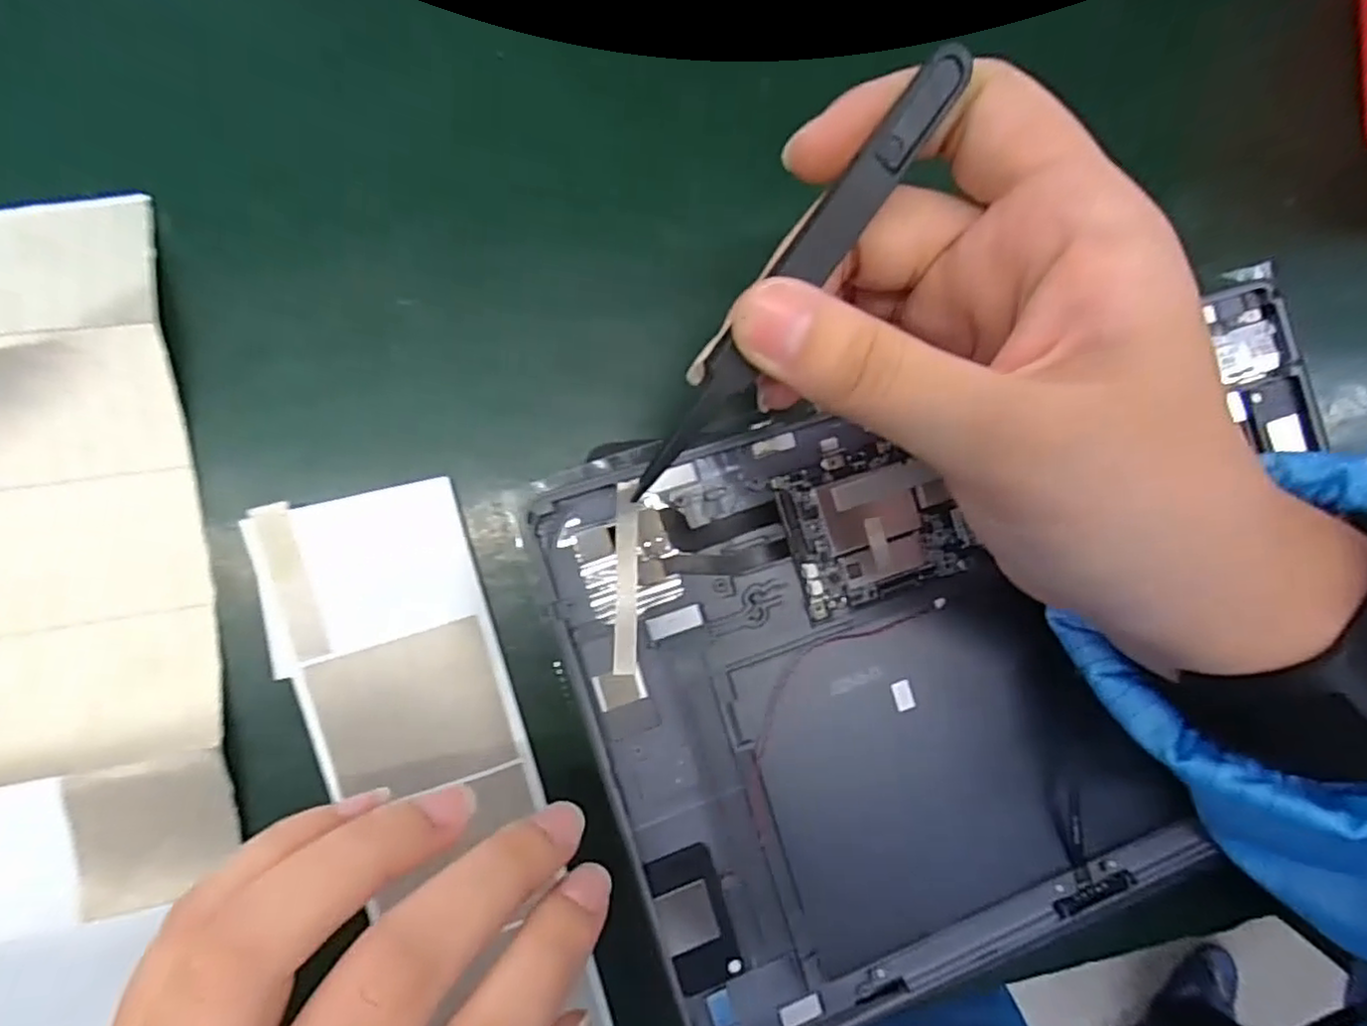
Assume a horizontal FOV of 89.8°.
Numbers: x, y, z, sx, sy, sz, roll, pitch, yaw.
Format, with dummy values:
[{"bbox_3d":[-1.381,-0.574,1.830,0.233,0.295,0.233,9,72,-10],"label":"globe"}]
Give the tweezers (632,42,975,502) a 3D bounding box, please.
[{"bbox_3d":[0.023,-0.049,0.146,0.011,0.004,0.109,36,98,-2],"label":"tweezers"}]

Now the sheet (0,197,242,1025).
[{"bbox_3d":[-0.179,0.034,0.180,0.090,0.019,0.229,-9,87,-8],"label":"sheet"}]

